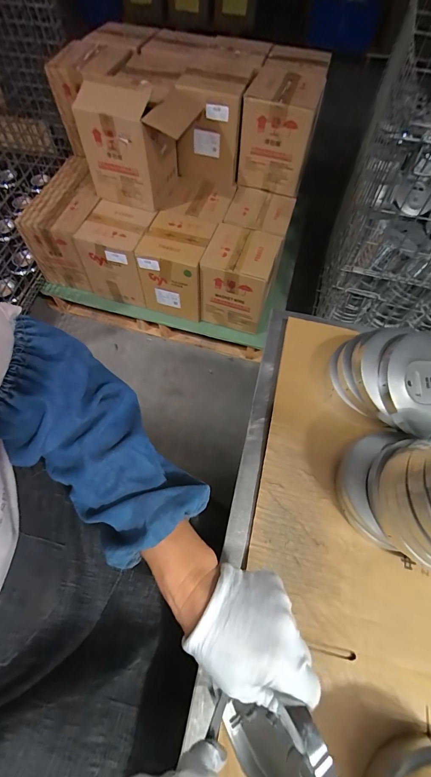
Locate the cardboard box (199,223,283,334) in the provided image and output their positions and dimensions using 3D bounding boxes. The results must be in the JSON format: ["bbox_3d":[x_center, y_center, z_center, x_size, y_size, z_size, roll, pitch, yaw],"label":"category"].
[{"bbox_3d":[0.092,-0.405,1.231,0.234,0.257,0.249,17,62,8],"label":"cardboard box"}]

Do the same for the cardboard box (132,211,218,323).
[{"bbox_3d":[-0.134,-0.463,1.253,0.225,0.275,0.238,15,62,7],"label":"cardboard box"}]

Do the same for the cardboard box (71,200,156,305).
[{"bbox_3d":[-0.354,-0.505,1.251,0.228,0.271,0.202,15,62,7],"label":"cardboard box"}]

